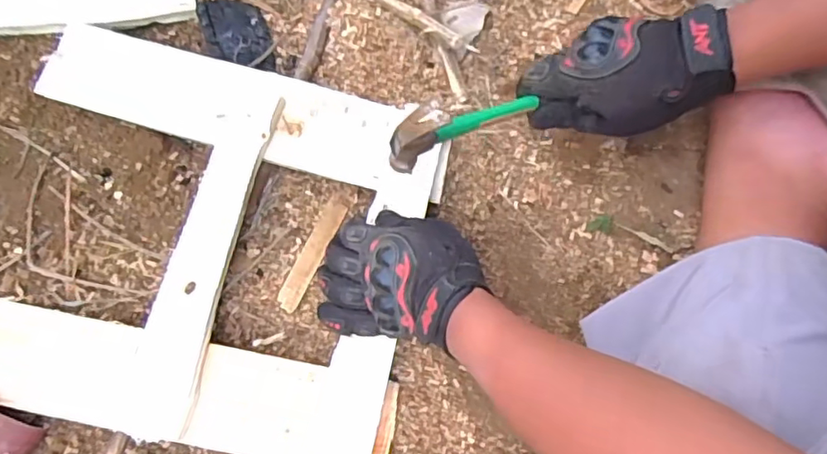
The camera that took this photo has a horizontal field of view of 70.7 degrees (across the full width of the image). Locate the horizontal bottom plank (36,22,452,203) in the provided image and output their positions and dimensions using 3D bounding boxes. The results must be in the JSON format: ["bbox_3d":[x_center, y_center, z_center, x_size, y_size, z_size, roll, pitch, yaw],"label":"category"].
[{"bbox_3d":[-0.163,-0.117,0.578,0.401,0.024,0.087,15,86,1],"label":"horizontal bottom plank"}]

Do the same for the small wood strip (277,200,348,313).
[{"bbox_3d":[-0.102,0.028,0.586,0.022,0.004,0.117,26,75,0],"label":"small wood strip"}]

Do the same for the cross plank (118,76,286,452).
[{"bbox_3d":[-0.196,0.022,0.540,0.061,0.016,0.329,12,78,6],"label":"cross plank"}]

